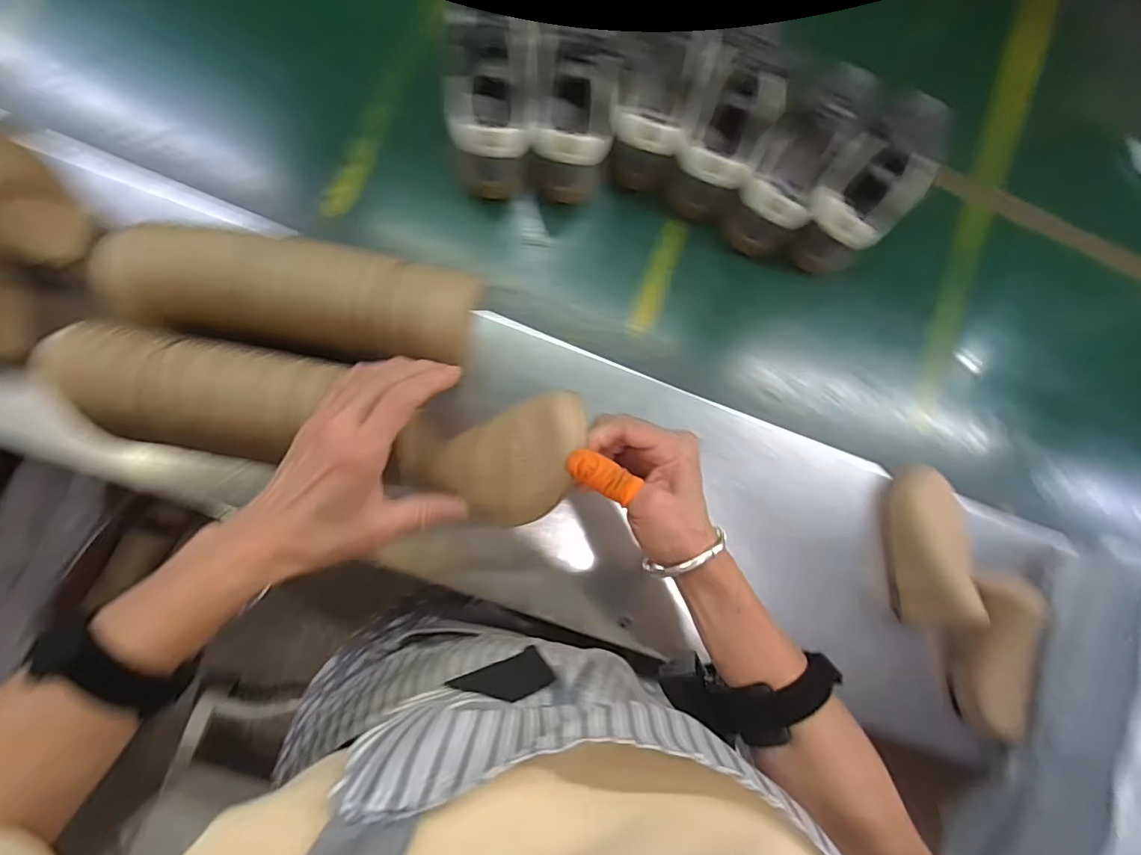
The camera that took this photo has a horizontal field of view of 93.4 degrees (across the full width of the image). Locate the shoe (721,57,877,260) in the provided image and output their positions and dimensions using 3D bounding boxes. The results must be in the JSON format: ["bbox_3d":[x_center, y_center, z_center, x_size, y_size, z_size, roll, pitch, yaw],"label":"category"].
[{"bbox_3d":[0.256,-0.308,0.594,0.085,0.090,0.224,33,81,-4],"label":"shoe"}]

